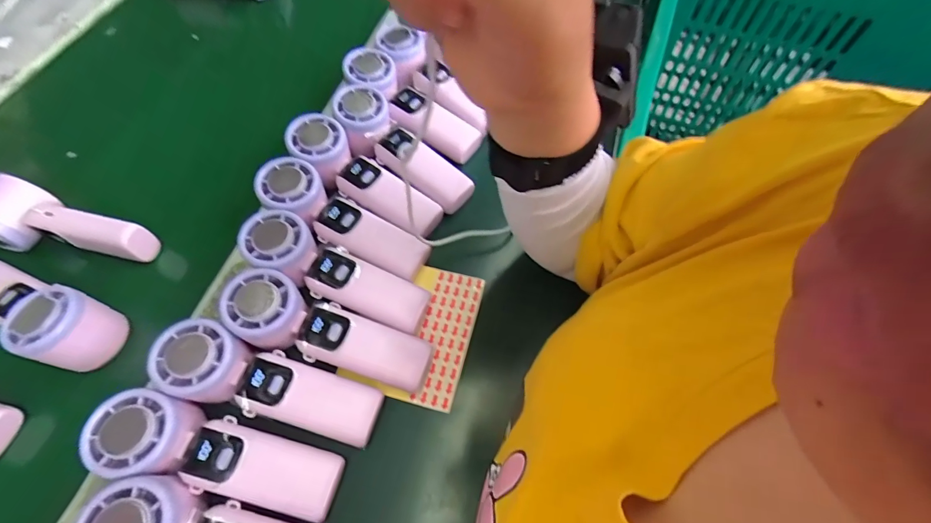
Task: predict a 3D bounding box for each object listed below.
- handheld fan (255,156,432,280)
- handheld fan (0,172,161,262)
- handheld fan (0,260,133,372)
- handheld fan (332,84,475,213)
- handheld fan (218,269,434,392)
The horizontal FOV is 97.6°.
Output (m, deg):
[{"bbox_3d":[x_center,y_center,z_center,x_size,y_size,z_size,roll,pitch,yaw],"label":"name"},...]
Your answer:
[{"bbox_3d":[-0.111,-0.039,0.370,0.165,0.033,0.048,31,68,2],"label":"handheld fan"},{"bbox_3d":[-0.376,-0.031,0.377,0.151,0.049,0.060,15,65,10],"label":"handheld fan"},{"bbox_3d":[-0.372,0.038,0.340,0.169,0.044,0.054,17,65,11],"label":"handheld fan"},{"bbox_3d":[-0.067,-0.115,0.422,0.171,0.035,0.051,41,71,5],"label":"handheld fan"},{"bbox_3d":[-0.110,0.059,0.330,0.163,0.032,0.050,23,65,-7],"label":"handheld fan"}]

